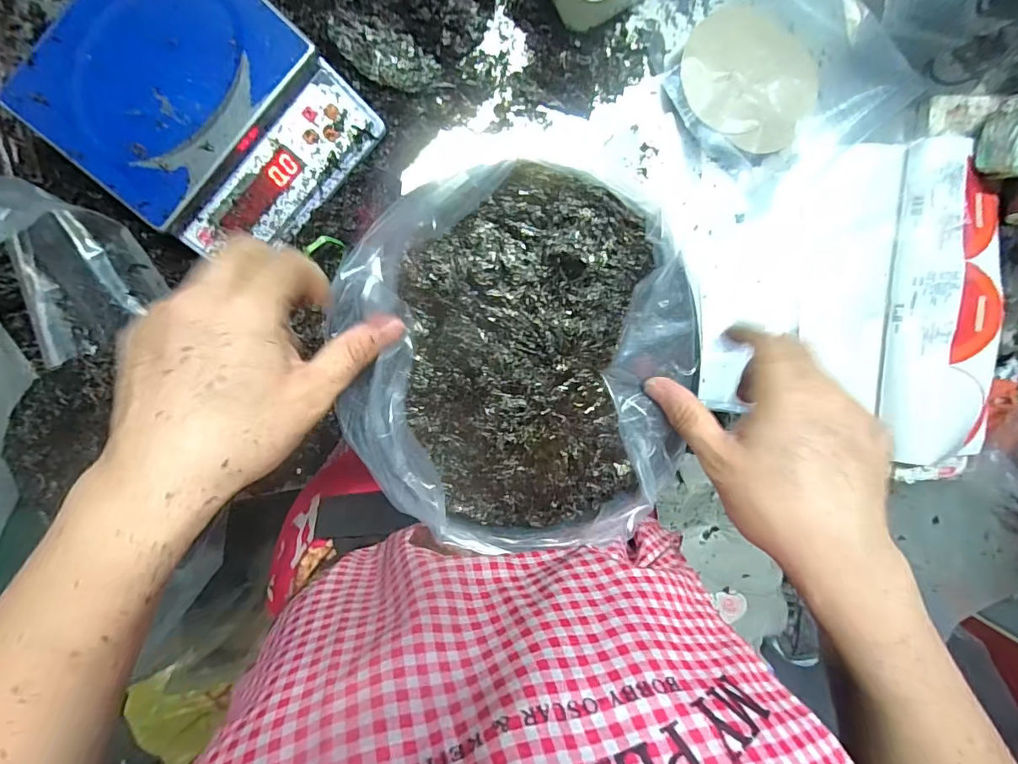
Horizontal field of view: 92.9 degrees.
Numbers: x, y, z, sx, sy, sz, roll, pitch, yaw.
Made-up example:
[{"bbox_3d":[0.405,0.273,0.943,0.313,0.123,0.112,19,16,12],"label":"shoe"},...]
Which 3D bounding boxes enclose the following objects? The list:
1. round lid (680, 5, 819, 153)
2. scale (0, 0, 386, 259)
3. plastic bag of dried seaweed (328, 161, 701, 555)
[{"bbox_3d":[0.329,-0.405,0.654,0.182,0.028,0.177,-1,100,-8],"label":"round lid"},{"bbox_3d":[-0.343,-0.307,0.554,0.278,0.102,0.274,40,92,-9],"label":"scale"},{"bbox_3d":[0.008,-0.006,0.275,0.195,0.033,0.212,4,97,-6],"label":"plastic bag of dried seaweed"}]

